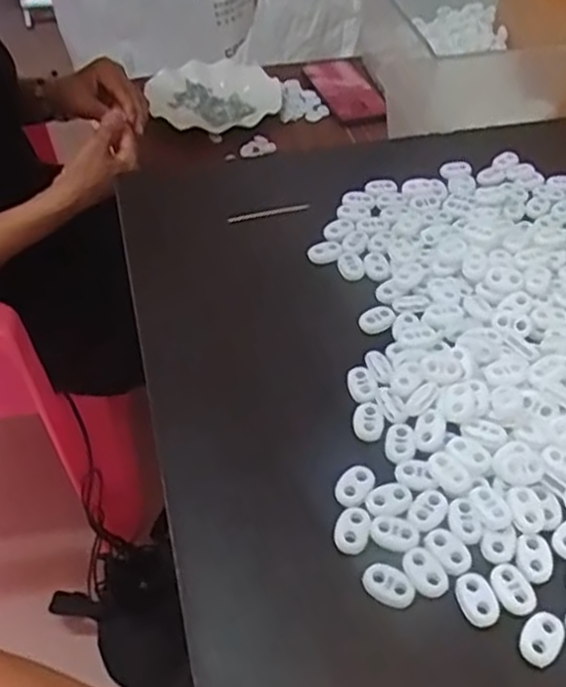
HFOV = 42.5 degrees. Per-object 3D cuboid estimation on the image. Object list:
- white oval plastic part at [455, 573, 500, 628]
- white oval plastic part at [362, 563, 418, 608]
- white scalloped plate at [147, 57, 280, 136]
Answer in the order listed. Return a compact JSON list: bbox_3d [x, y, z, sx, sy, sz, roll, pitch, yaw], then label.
[{"bbox_3d":[0.083,0.108,0.310,0.016,0.004,0.022,-14,49,-13],"label":"white oval plastic part"},{"bbox_3d":[0.046,0.105,0.316,0.023,0.006,0.014,26,53,22],"label":"white oval plastic part"},{"bbox_3d":[-0.098,-0.354,1.030,0.182,0.036,0.197,-9,48,-8],"label":"white scalloped plate"}]

